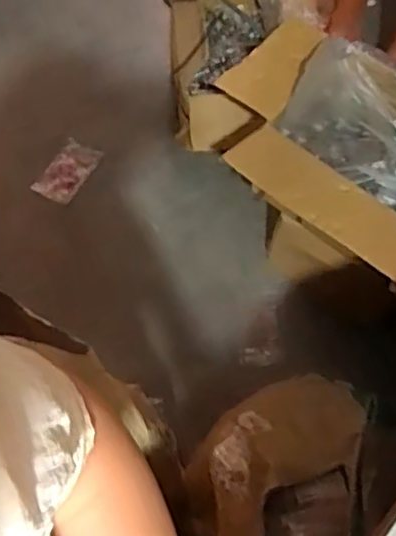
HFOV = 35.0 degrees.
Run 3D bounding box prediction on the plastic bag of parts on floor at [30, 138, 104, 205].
[{"bbox_3d":[-0.333,-0.249,1.604,0.104,0.016,0.174,31,66,12],"label":"plastic bag of parts on floor"}]

